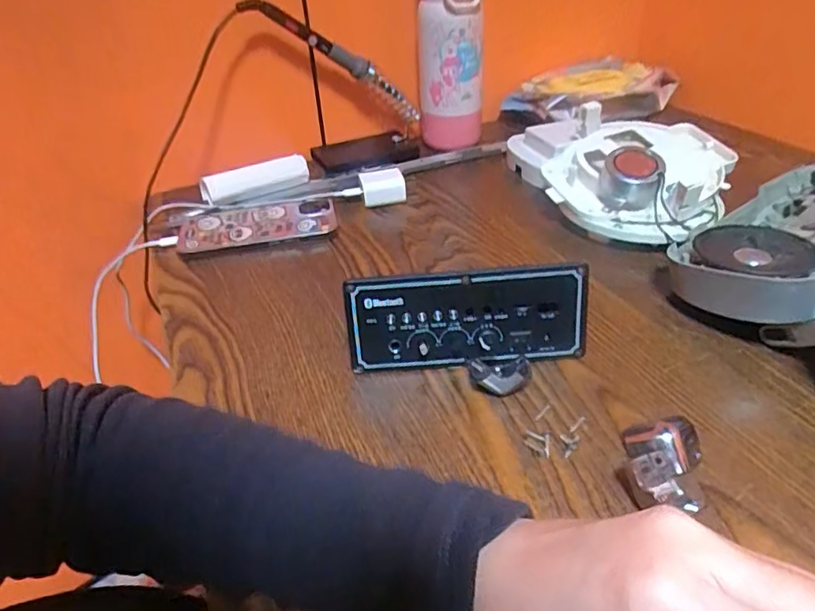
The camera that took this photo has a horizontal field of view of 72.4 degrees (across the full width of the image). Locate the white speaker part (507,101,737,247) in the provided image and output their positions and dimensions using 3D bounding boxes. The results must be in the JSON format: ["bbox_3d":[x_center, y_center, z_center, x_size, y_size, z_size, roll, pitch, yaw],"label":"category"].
[{"bbox_3d":[0.172,-0.121,0.504,0.208,0.069,0.138,14,42,23],"label":"white speaker part"}]

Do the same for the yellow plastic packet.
[{"bbox_3d":[0.220,-0.252,0.659,0.182,0.045,0.095,-16,38,-17],"label":"yellow plastic packet"}]

